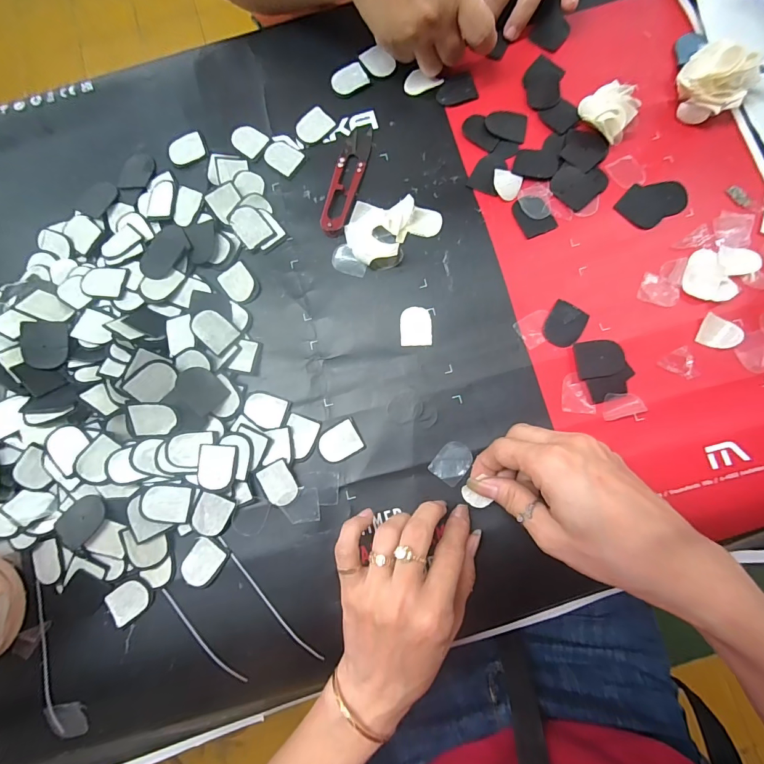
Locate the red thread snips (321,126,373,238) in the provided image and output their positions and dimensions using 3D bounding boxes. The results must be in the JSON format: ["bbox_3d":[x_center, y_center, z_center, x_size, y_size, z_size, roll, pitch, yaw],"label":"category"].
[{"bbox_3d":[-0.029,-0.169,0.321,0.022,0.010,0.103,15,82,5],"label":"red thread snips"}]

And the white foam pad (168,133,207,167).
[{"bbox_3d":[-0.168,-0.200,0.334,0.030,0.004,0.028,-23,81,-1],"label":"white foam pad"}]

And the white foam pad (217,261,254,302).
[{"bbox_3d":[-0.115,-0.079,0.312,0.023,0.004,0.030,-39,82,-4],"label":"white foam pad"}]

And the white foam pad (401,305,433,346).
[{"bbox_3d":[0.027,-0.043,0.301,0.024,0.004,0.030,-1,81,2],"label":"white foam pad"}]

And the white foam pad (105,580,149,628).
[{"bbox_3d":[-0.180,0.156,0.277,0.028,0.005,0.025,-28,81,-2],"label":"white foam pad"}]

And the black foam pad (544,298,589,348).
[{"bbox_3d":[0.140,-0.044,0.297,0.027,0.004,0.034,31,84,7],"label":"black foam pad"}]

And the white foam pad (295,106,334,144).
[{"bbox_3d":[-0.058,-0.221,0.336,0.026,0.004,0.030,44,86,8],"label":"white foam pad"}]

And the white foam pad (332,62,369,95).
[{"bbox_3d":[-0.029,-0.264,0.338,0.030,0.004,0.023,-31,81,-2],"label":"white foam pad"}]

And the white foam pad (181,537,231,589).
[{"bbox_3d":[-0.129,0.130,0.280,0.027,0.004,0.031,31,84,7],"label":"white foam pad"}]

